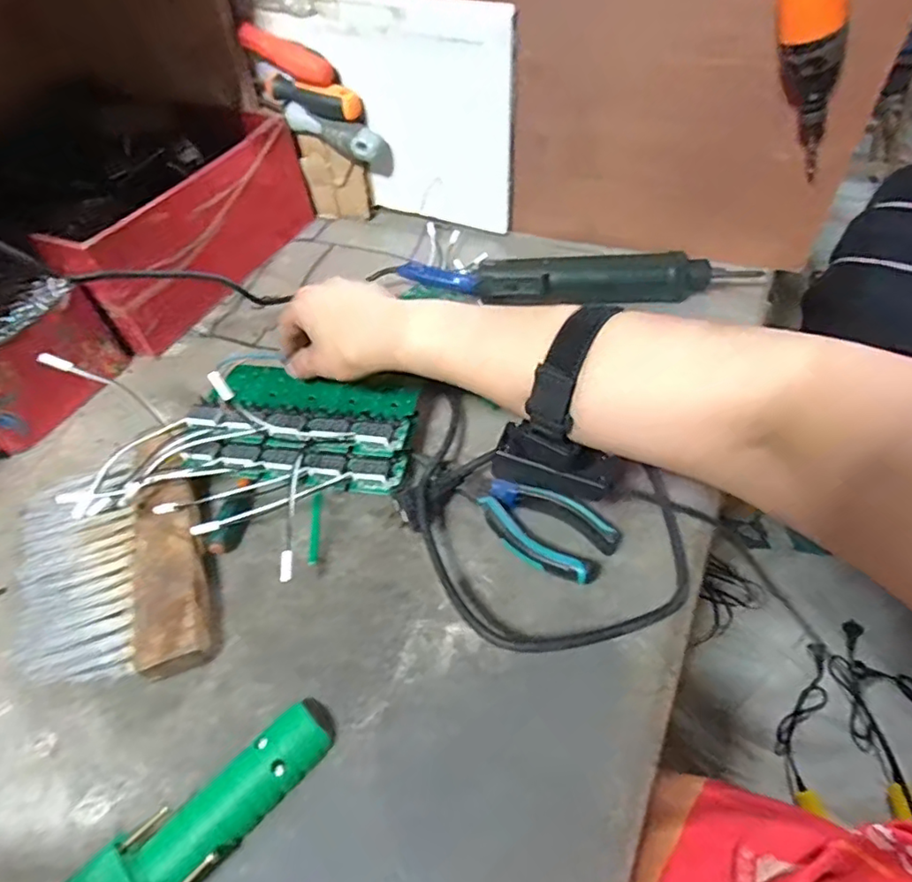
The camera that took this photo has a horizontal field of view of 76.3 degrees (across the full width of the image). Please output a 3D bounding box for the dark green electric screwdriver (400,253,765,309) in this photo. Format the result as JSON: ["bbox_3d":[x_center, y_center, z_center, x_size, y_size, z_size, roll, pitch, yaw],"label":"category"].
[{"bbox_3d":[0.107,-0.140,0.520,0.307,0.041,0.045,0,52,6],"label":"dark green electric screwdriver"}]

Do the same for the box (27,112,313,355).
[{"bbox_3d":[-0.287,-0.224,0.583,0.149,0.115,0.258,19,56,20],"label":"box"}]

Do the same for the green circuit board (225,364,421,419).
[{"bbox_3d":[-0.105,-0.038,0.446,0.152,0.013,0.044,8,53,9],"label":"green circuit board"}]

